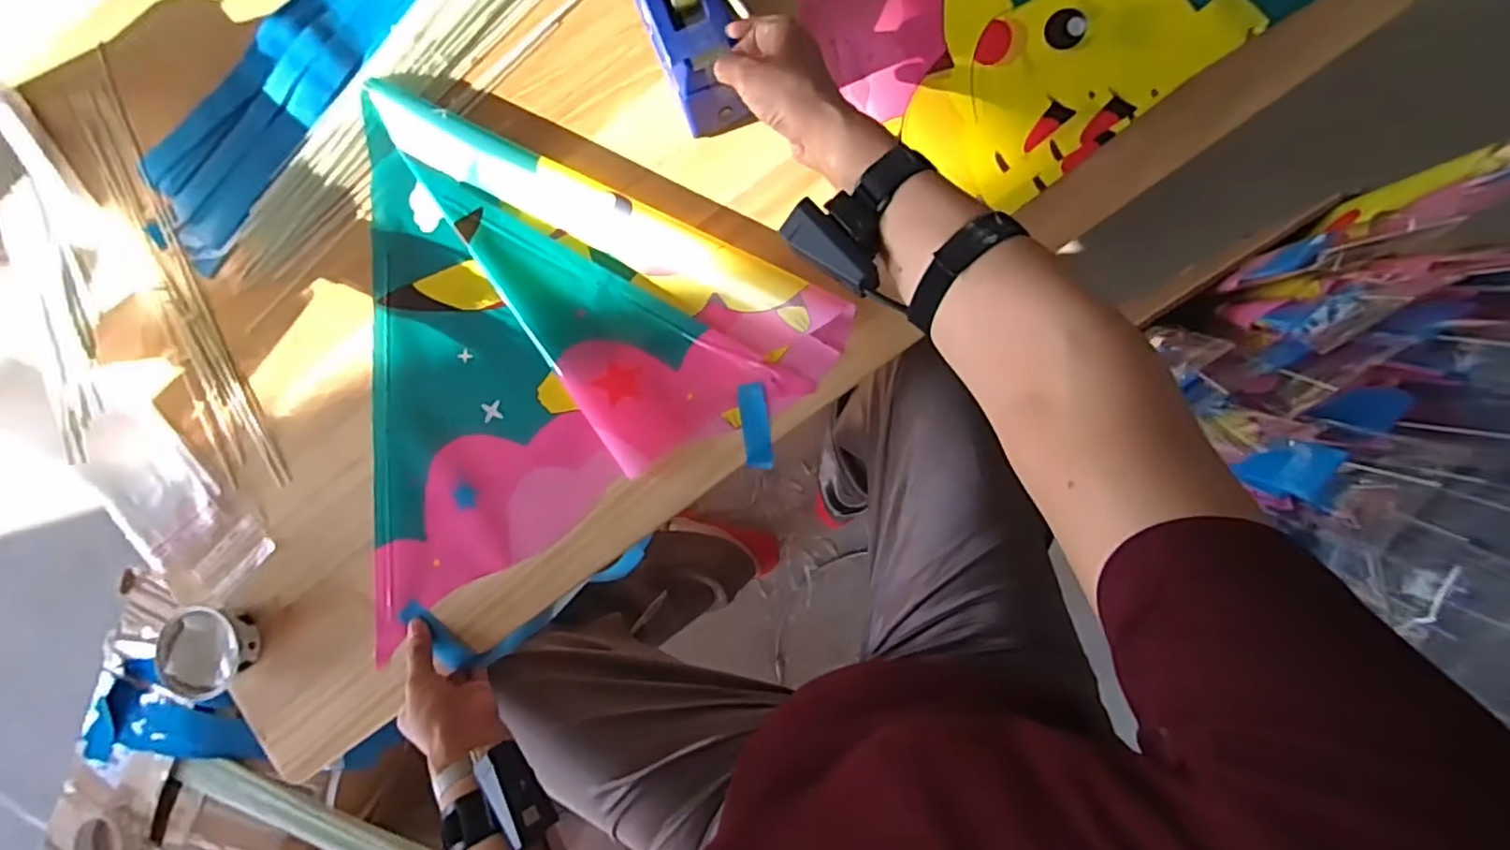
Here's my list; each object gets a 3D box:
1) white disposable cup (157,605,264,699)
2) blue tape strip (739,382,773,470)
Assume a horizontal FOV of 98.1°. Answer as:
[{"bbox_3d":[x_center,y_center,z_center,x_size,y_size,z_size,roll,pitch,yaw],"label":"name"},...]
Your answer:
[{"bbox_3d":[-0.510,0.211,0.617,0.076,0.037,0.081,-9,87,4],"label":"white disposable cup"},{"bbox_3d":[0.001,0.001,0.607,0.026,0.008,0.078,-7,87,4],"label":"blue tape strip"}]

